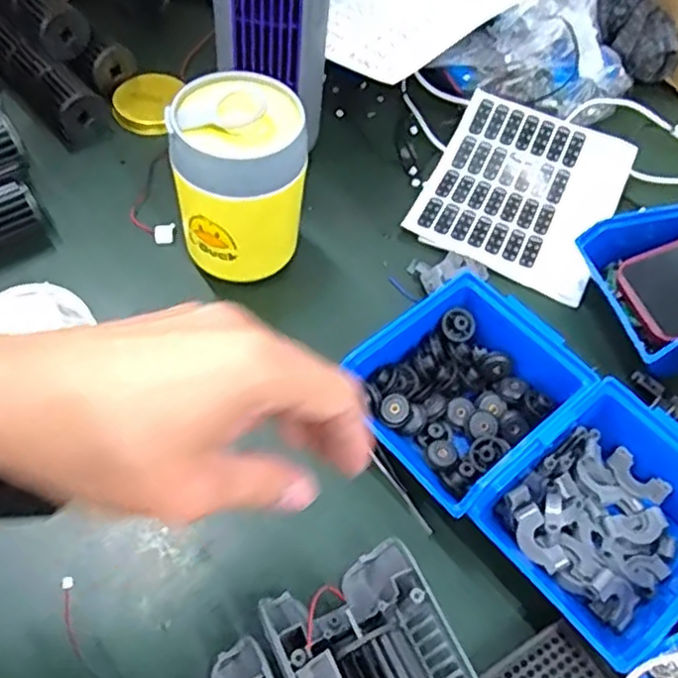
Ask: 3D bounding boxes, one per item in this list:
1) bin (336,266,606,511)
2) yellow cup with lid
[{"bbox_3d":[0.083,0.037,0.460,0.143,0.070,0.117,-36,65,-24],"label":"bin"},{"bbox_3d":[-0.070,-0.106,0.499,0.091,0.138,0.085,-4,57,-7],"label":"yellow cup with lid"}]

